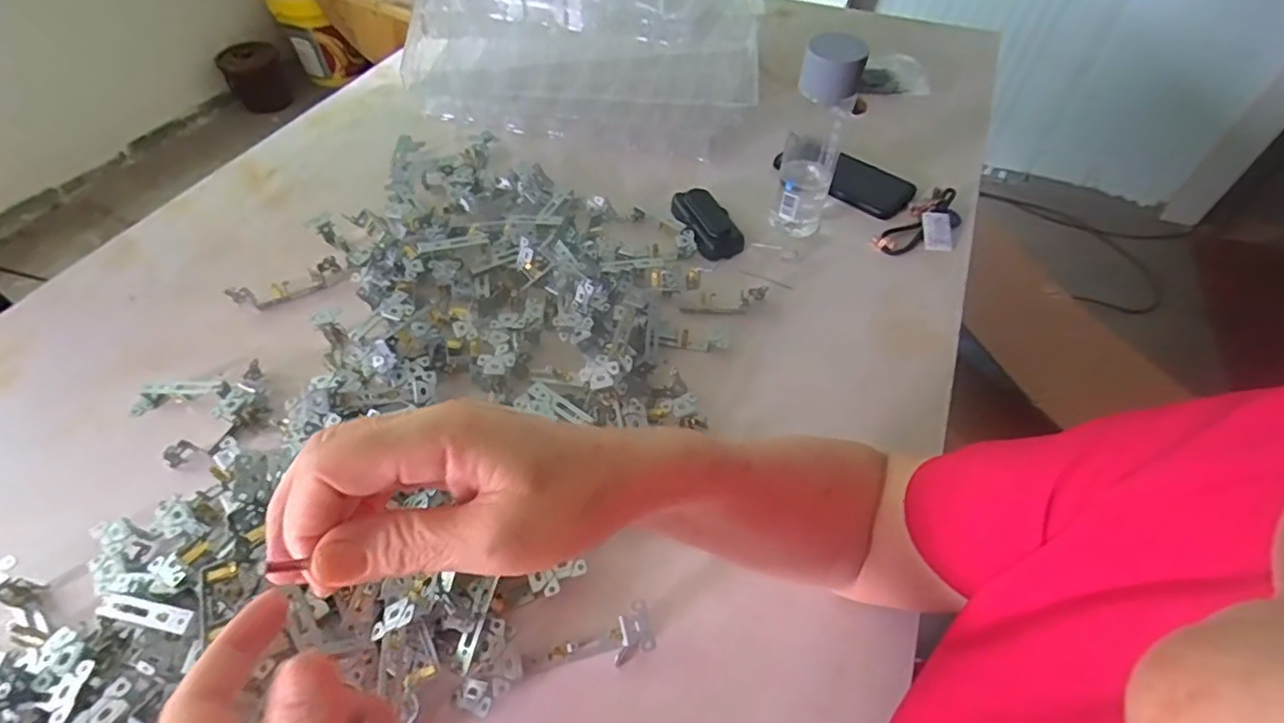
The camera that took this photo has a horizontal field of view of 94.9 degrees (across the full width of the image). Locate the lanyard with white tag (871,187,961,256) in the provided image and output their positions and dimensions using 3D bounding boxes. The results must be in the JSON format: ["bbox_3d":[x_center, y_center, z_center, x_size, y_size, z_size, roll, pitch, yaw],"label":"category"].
[{"bbox_3d":[0.332,-0.158,0.676,0.142,0.021,0.067,-36,59,-25],"label":"lanyard with white tag"}]

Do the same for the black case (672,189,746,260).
[{"bbox_3d":[0.074,-0.162,0.675,0.054,0.020,0.109,-15,53,-11],"label":"black case"}]

